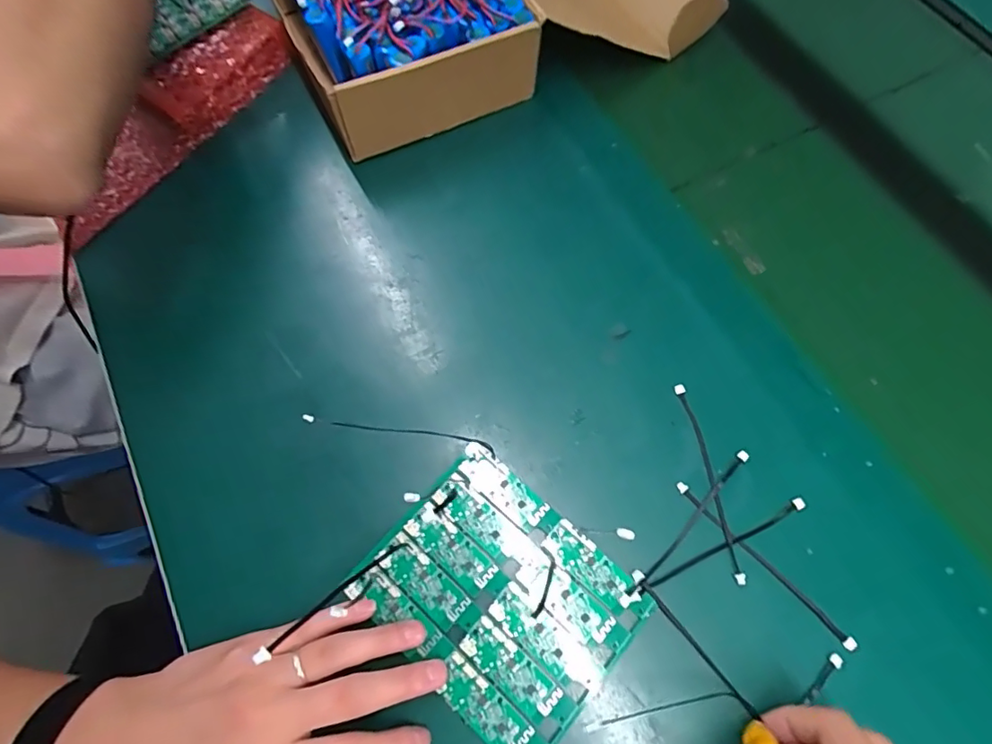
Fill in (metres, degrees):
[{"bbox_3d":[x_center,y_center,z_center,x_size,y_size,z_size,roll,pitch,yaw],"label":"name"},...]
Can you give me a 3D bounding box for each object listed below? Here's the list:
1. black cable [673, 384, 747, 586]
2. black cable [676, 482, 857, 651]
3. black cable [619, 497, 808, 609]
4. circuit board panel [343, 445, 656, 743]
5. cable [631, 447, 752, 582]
[{"bbox_3d":[0.138,0.069,0.341,0.009,0.005,0.128,-8,67,-5],"label":"black cable"},{"bbox_3d":[0.163,0.116,0.324,0.008,0.005,0.128,-41,74,-17],"label":"black cable"},{"bbox_3d":[0.135,0.110,0.323,0.134,0.007,0.007,-23,69,-12],"label":"black cable"},{"bbox_3d":[0.002,0.132,0.313,0.144,0.011,0.116,41,71,14],"label":"circuit board panel"},{"bbox_3d":[0.125,0.091,0.330,0.111,0.006,0.010,-41,74,-17],"label":"cable"}]

